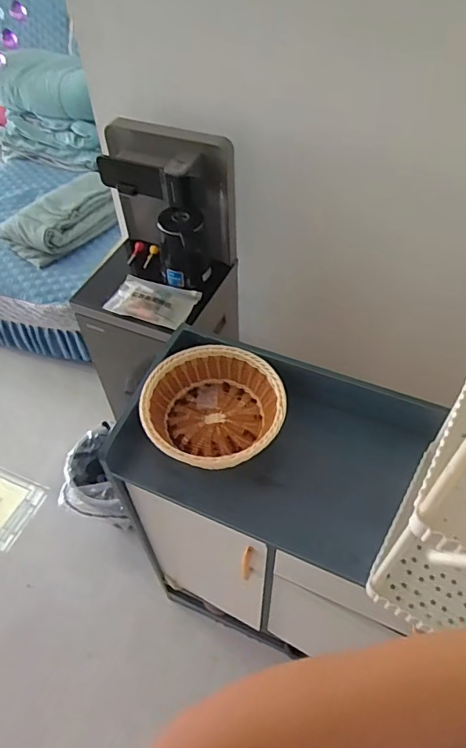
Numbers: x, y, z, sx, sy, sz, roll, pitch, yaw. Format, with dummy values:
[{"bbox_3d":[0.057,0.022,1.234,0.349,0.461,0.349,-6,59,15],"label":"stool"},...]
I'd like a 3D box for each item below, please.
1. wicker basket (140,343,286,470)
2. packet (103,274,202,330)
[{"bbox_3d":[-0.032,0.065,0.835,0.228,0.076,0.228,-1,51,1],"label":"wicker basket"},{"bbox_3d":[-0.196,-0.176,1.173,0.202,0.035,0.139,15,53,13],"label":"packet"}]

